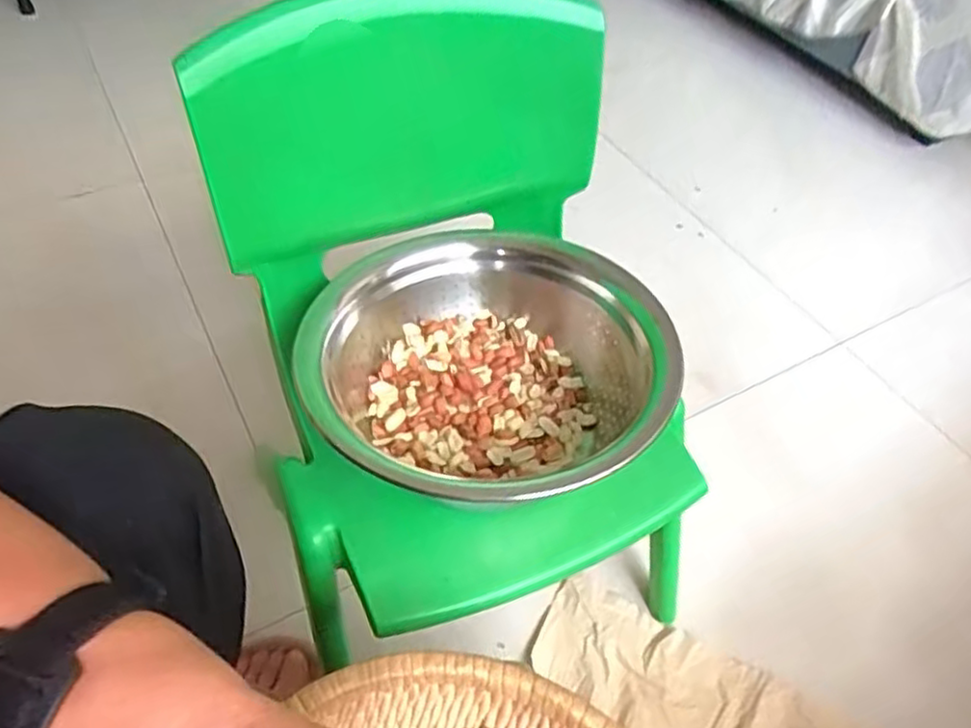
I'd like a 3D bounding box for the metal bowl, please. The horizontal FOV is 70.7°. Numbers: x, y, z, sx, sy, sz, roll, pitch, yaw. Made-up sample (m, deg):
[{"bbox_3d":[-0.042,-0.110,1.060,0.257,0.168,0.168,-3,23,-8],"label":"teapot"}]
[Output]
[{"bbox_3d":[-0.008,0.003,0.501,0.236,0.094,0.251,2,50,-3],"label":"metal bowl"}]

